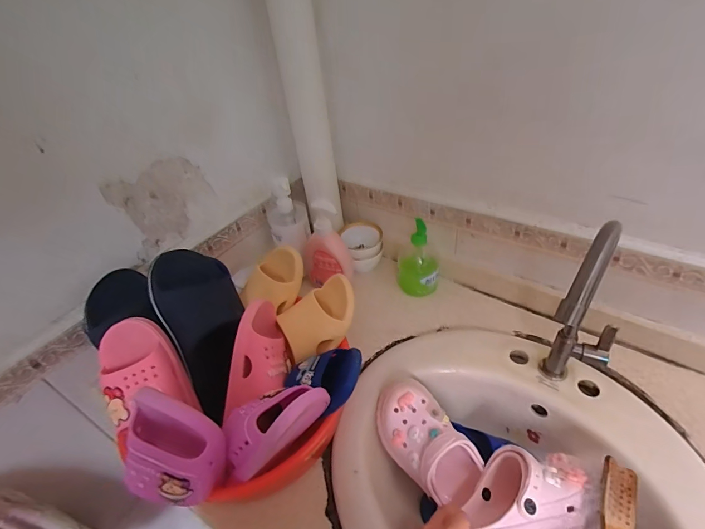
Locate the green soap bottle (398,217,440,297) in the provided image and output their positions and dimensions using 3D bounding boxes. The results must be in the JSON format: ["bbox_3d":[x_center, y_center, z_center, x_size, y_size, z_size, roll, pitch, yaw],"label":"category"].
[{"bbox_3d":[0.132,-0.017,0.725,0.078,0.152,0.072,8,43,17],"label":"green soap bottle"}]

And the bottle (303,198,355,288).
[{"bbox_3d":[-0.051,-0.039,0.743,0.095,0.203,0.059,19,35,27],"label":"bottle"}]

